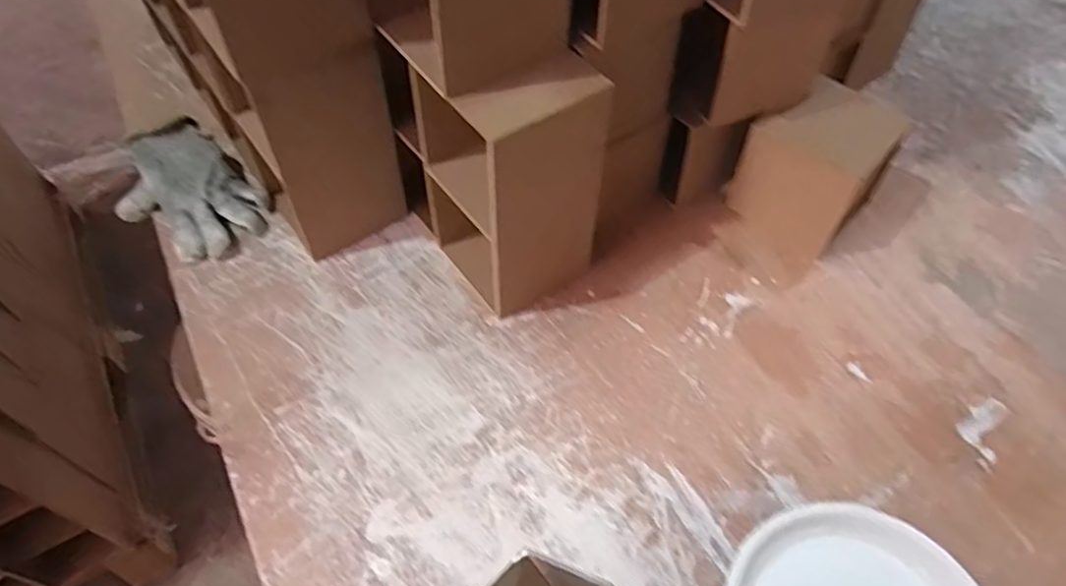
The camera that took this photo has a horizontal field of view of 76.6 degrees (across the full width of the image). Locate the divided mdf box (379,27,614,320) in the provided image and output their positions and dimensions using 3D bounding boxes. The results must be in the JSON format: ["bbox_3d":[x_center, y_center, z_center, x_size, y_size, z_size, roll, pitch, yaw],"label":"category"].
[{"bbox_3d":[-0.037,-0.121,0.603,0.123,0.225,0.181,-27,58,-18],"label":"divided mdf box"}]

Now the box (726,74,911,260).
[{"bbox_3d":[0.273,-0.126,0.655,0.107,0.123,0.123,36,62,23],"label":"box"}]

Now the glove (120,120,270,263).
[{"bbox_3d":[-0.356,-0.106,0.703,0.174,0.038,0.122,35,62,23],"label":"glove"}]

